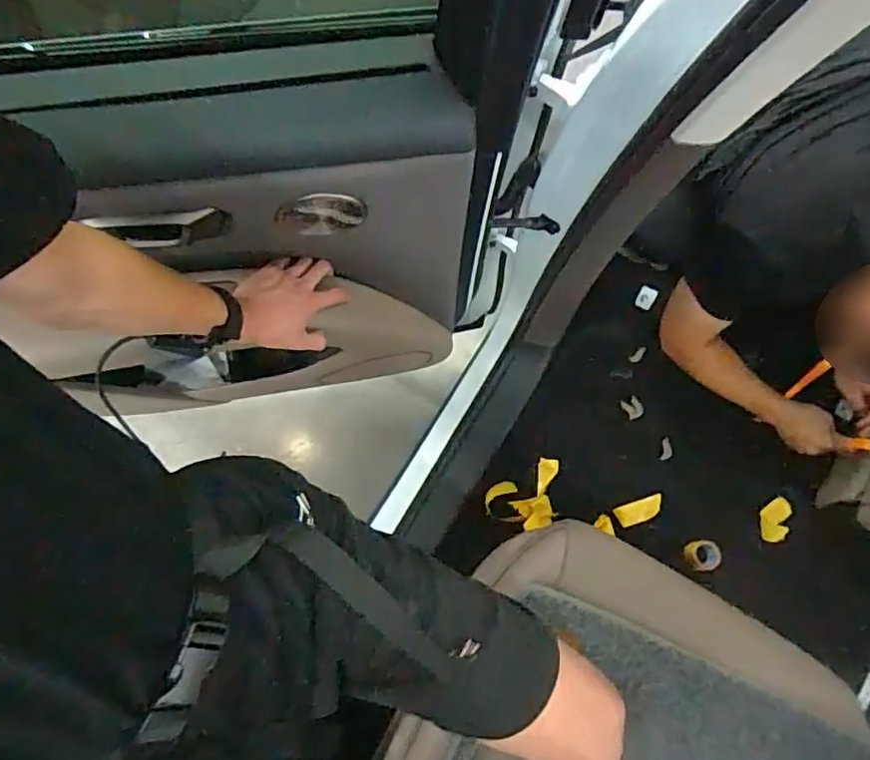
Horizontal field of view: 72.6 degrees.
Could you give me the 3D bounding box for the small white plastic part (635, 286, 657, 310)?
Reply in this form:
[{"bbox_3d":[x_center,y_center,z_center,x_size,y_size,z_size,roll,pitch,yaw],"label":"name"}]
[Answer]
[{"bbox_3d":[0.430,-0.167,1.207,0.033,0.007,0.047,27,95,10],"label":"small white plastic part"}]

